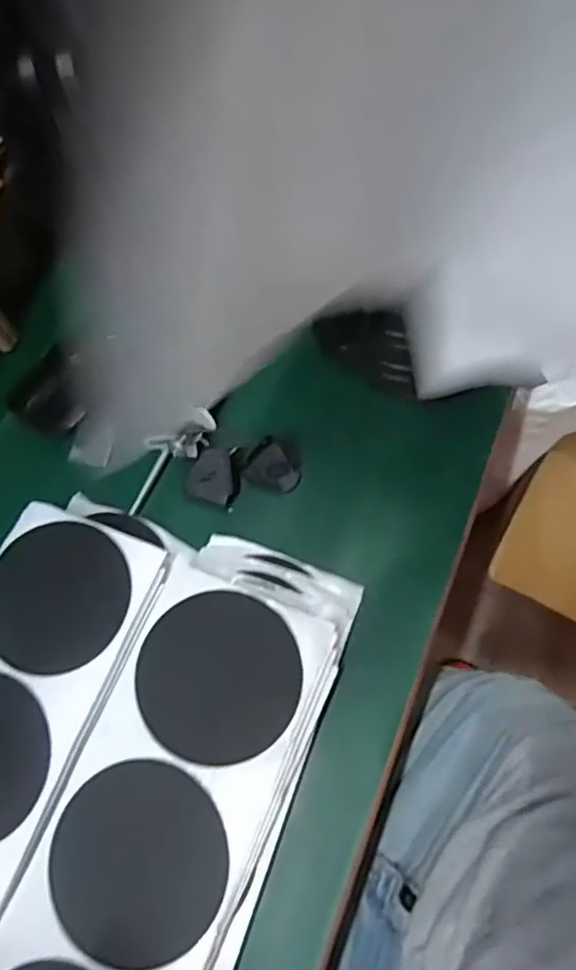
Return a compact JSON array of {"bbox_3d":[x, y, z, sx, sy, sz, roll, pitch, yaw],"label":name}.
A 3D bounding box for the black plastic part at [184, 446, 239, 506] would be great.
[{"bbox_3d":[-0.050,-0.007,0.422,0.034,0.007,0.036,0,71,0],"label":"black plastic part"}]

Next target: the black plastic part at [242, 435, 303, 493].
[{"bbox_3d":[-0.009,-0.011,0.424,0.036,0.010,0.031,35,75,12],"label":"black plastic part"}]

